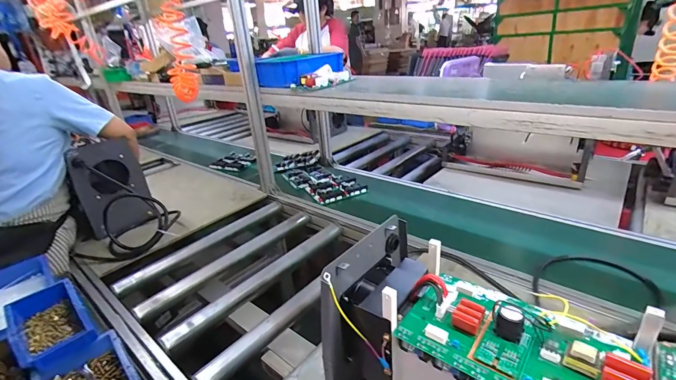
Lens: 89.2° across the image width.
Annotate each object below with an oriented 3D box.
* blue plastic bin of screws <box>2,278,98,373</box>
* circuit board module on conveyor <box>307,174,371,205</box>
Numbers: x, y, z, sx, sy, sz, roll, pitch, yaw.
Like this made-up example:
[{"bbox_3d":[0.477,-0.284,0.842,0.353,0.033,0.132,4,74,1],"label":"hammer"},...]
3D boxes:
[{"bbox_3d":[-0.513,0.236,0.610,0.168,0.061,0.105,16,32,38],"label":"blue plastic bin of screws"},{"bbox_3d":[-0.011,-0.011,1.321,0.197,0.021,0.174,-16,27,-23],"label":"circuit board module on conveyor"}]

